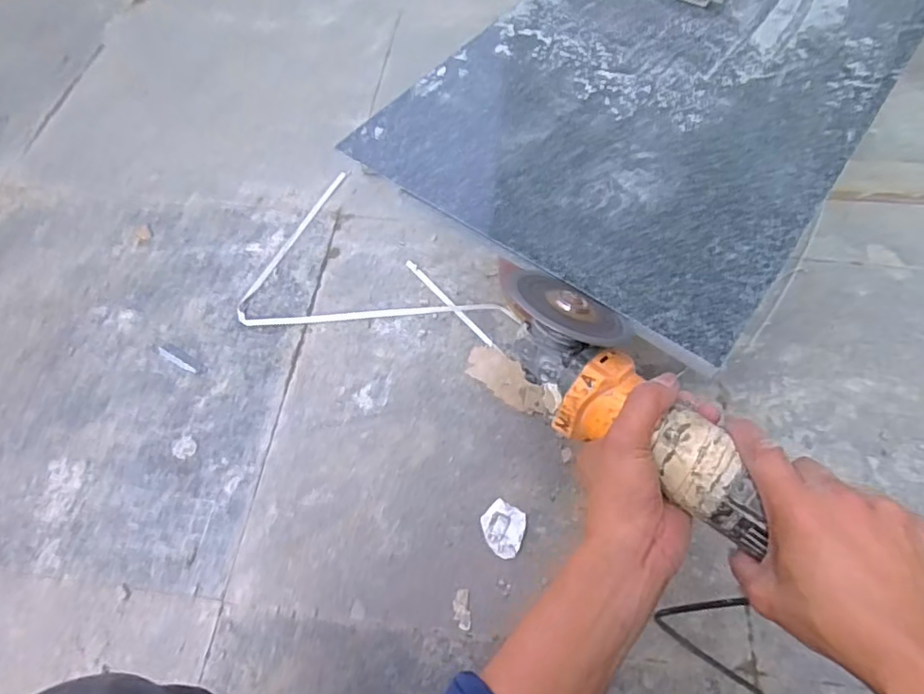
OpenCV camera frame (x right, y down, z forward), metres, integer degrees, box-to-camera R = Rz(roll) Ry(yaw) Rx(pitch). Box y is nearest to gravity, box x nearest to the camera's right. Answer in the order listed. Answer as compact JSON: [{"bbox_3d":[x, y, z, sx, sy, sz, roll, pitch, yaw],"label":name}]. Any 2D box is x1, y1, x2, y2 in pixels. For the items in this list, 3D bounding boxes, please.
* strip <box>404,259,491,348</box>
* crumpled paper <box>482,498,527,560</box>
[{"bbox_3d":[-0.021,-0.069,0.878,0.011,0.008,0.199,-35,66,-19],"label":"strip"},{"bbox_3d":[0.050,0.219,0.702,0.053,0.009,0.058,26,63,14],"label":"crumpled paper"}]

